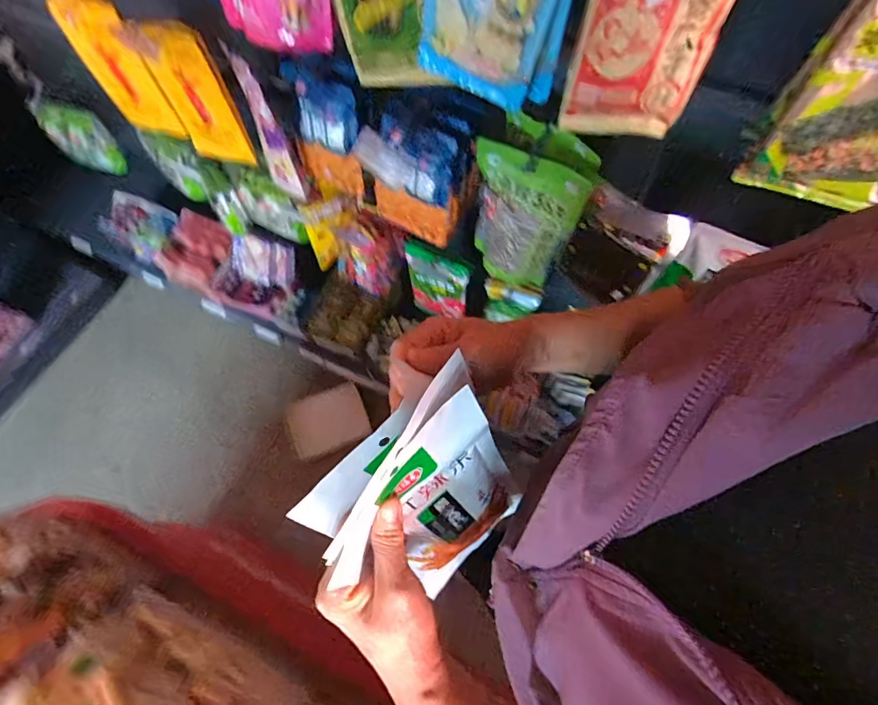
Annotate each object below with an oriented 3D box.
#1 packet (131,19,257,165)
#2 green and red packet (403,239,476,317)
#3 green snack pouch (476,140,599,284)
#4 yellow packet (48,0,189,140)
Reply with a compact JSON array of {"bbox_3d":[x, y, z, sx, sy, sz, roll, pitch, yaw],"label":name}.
[{"bbox_3d":[-0.464,-0.489,0.862,0.137,0.271,0.023,15,67,7],"label":"packet"},{"bbox_3d":[-0.006,-0.154,1.005,0.154,0.227,0.026,25,68,10],"label":"green and red packet"},{"bbox_3d":[0.127,-0.218,0.736,0.178,0.247,0.049,33,70,14],"label":"green snack pouch"},{"bbox_3d":[-0.621,-0.545,0.875,0.167,0.299,0.042,12,66,2],"label":"yellow packet"}]

